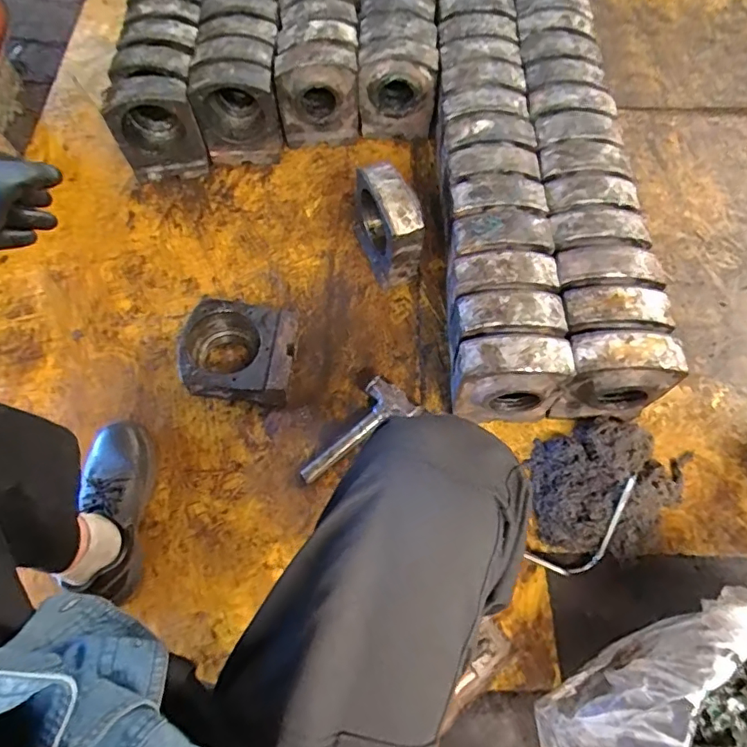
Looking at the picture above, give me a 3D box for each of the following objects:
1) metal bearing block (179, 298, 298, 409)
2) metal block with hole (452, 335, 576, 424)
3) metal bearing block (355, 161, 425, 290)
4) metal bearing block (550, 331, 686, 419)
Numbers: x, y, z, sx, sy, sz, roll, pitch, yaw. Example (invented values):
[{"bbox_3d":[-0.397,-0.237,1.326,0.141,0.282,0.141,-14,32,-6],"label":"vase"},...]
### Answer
[{"bbox_3d":[-0.231,-0.036,0.903,0.186,0.094,0.161,2,67,0],"label":"metal bearing block"},{"bbox_3d":[0.208,0.011,0.813,0.166,0.167,0.087,-6,65,-3],"label":"metal block with hole"},{"bbox_3d":[0.022,-0.279,0.955,0.074,0.202,0.168,-22,69,-10],"label":"metal bearing block"},{"bbox_3d":[0.376,0.009,0.825,0.159,0.192,0.085,3,67,1],"label":"metal bearing block"}]

